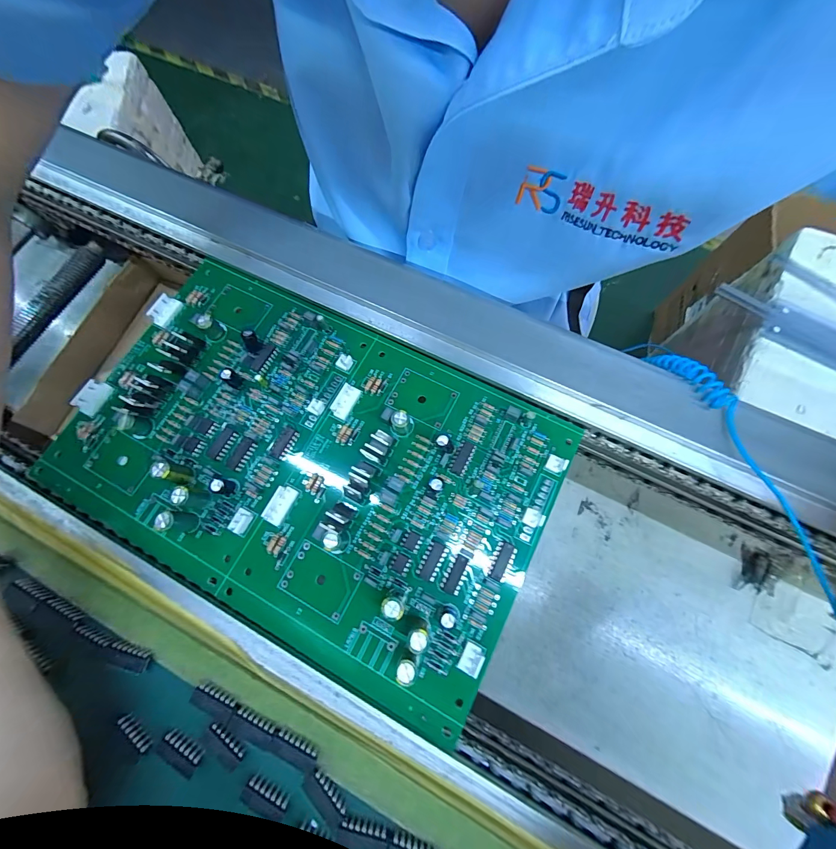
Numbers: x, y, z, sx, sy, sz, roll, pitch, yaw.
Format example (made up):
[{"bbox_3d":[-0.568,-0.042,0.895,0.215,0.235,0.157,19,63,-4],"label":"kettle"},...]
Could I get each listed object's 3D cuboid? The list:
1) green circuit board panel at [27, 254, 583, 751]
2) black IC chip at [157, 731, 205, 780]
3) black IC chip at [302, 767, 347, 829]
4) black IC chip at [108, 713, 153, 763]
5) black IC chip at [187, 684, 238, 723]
[{"bbox_3d":[-0.061,0.014,0.195,0.254,0.018,0.165,26,73,9],"label":"green circuit board panel"},{"bbox_3d":[-0.096,0.133,0.147,0.018,0.005,0.009,24,75,9],"label":"black IC chip"},{"bbox_3d":[-0.036,0.145,0.141,0.019,0.005,0.008,41,78,12],"label":"black IC chip"},{"bbox_3d":[-0.119,0.131,0.151,0.018,0.004,0.009,37,78,12],"label":"black IC chip"},{"bbox_3d":[-0.084,0.115,0.150,0.019,0.006,0.008,24,75,9],"label":"black IC chip"}]

